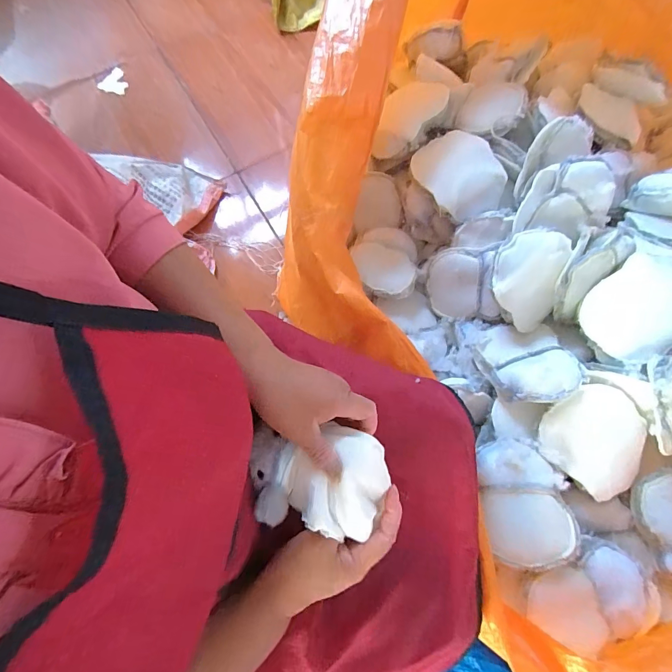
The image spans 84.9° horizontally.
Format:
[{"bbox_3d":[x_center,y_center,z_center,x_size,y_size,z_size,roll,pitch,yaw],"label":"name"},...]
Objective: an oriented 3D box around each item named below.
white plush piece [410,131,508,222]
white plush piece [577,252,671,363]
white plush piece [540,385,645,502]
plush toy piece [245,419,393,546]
[{"bbox_3d":[0.236,-0.305,0.689,0.136,0.031,0.176,-35,74,-11],"label":"white plush piece"},{"bbox_3d":[0.483,-0.046,0.585,0.163,0.035,0.129,-47,71,17],"label":"white plush piece"},{"bbox_3d":[0.405,0.160,0.565,0.156,0.046,0.144,37,75,12],"label":"white plush piece"},{"bbox_3d":[-0.018,0.133,0.346,0.125,0.048,0.090,9,71,4],"label":"plush toy piece"}]

